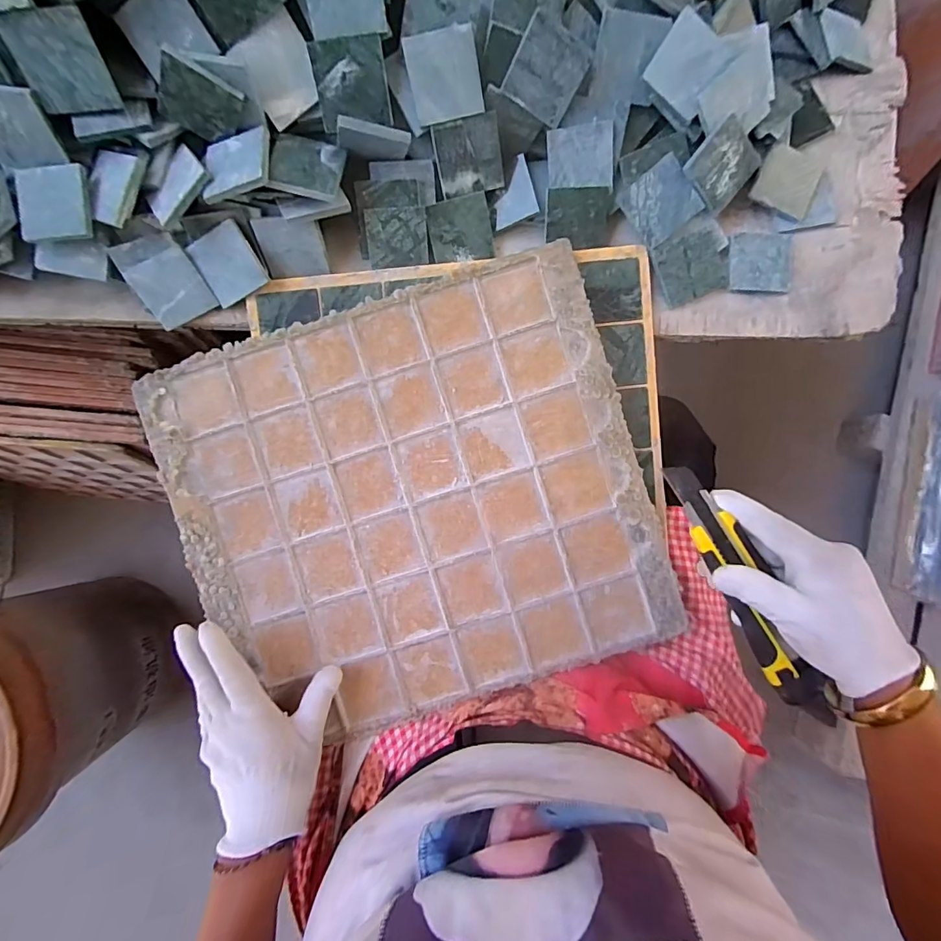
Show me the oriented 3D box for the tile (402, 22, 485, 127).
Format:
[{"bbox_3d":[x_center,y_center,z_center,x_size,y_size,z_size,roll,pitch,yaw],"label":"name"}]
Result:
[{"bbox_3d":[-0.017,-0.269,0.316,0.048,0.004,0.049,-16,115,-5],"label":"tile"}]

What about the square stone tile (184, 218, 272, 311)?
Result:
[{"bbox_3d":[-0.184,-0.156,0.353,0.046,0.007,0.047,-16,122,17],"label":"square stone tile"}]

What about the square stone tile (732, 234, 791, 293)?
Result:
[{"bbox_3d":[0.235,-0.169,0.375,0.047,0.007,0.048,3,88,-1],"label":"square stone tile"}]

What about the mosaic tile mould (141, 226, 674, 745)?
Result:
[{"bbox_3d":[-0.044,0.025,0.365,0.345,0.026,0.315,-17,88,-2],"label":"mosaic tile mould"}]

